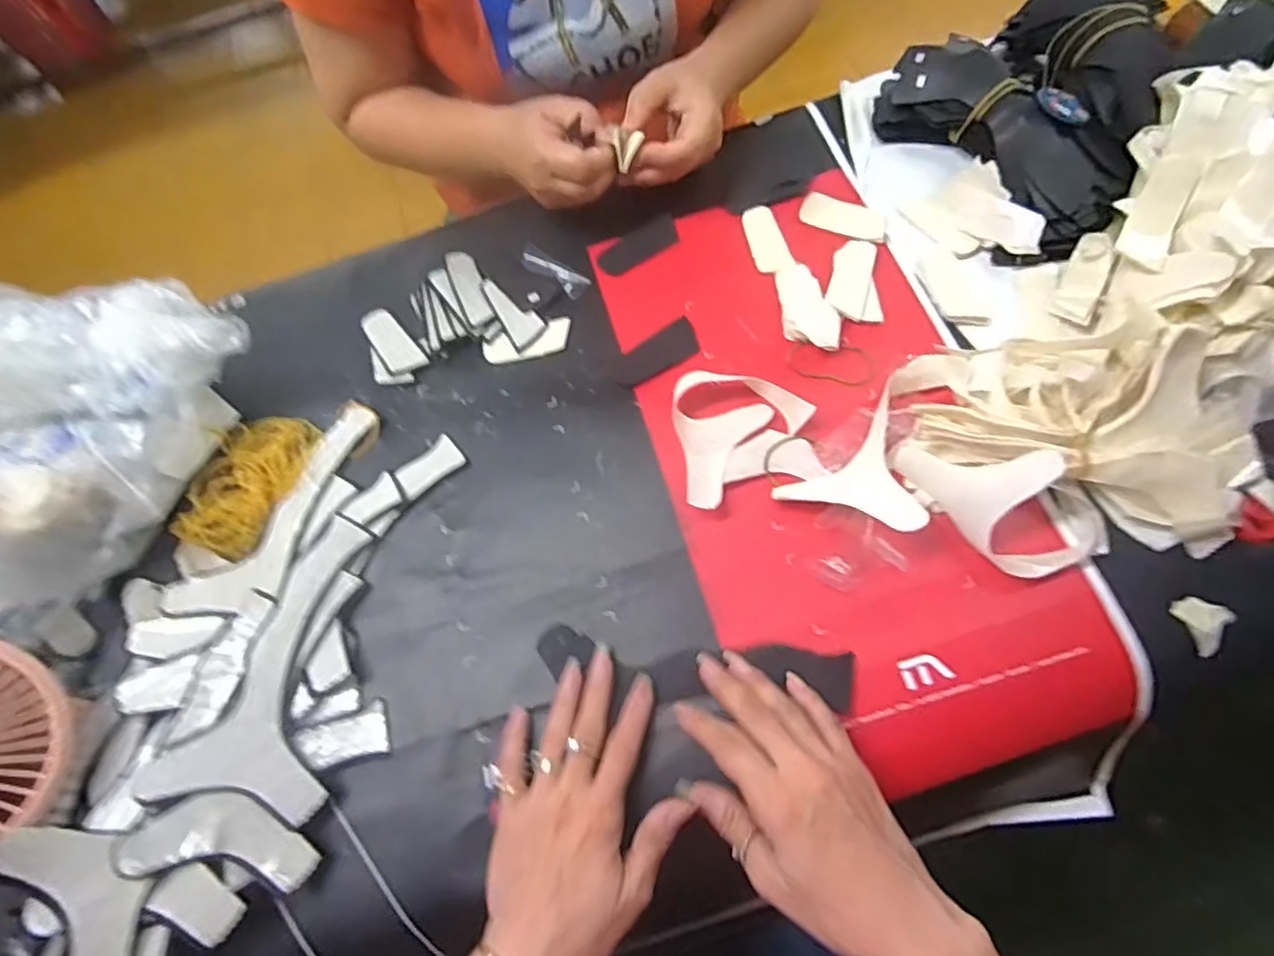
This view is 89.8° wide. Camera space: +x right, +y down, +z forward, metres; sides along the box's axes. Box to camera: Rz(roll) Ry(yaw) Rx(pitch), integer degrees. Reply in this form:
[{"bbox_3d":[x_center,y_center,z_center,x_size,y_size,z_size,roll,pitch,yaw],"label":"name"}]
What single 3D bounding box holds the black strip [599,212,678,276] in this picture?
[{"bbox_3d":[0.001,-0.194,0.536,0.073,0.004,0.033,-33,65,-8],"label":"black strip"}]

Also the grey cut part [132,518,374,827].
[{"bbox_3d":[-0.208,0.120,0.410,0.091,0.010,0.186,25,61,-2],"label":"grey cut part"}]

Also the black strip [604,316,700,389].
[{"bbox_3d":[0.014,-0.094,0.493,0.074,0.005,0.033,-35,68,-7],"label":"black strip"}]

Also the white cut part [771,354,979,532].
[{"bbox_3d":[0.162,-0.034,0.425,0.088,0.037,0.142,25,73,16],"label":"white cut part"}]

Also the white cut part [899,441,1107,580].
[{"bbox_3d":[0.225,0.016,0.385,0.122,0.055,0.070,14,67,8],"label":"white cut part"}]

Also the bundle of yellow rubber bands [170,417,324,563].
[{"bbox_3d":[-0.288,0.001,0.476,0.066,0.022,0.112,16,71,13],"label":"bundle of yellow rubber bands"}]

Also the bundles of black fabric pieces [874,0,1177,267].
[{"bbox_3d":[0.312,-0.284,0.485,0.176,0.083,0.204,-26,67,-3],"label":"bundles of black fabric pieces"}]

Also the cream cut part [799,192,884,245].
[{"bbox_3d":[0.164,-0.206,0.509,0.067,0.010,0.029,20,72,14],"label":"cream cut part"}]

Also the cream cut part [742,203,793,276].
[{"bbox_3d":[0.104,-0.193,0.517,0.026,0.004,0.069,-14,67,2],"label":"cream cut part"}]

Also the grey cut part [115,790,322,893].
[{"bbox_3d":[-0.230,0.203,0.361,0.096,0.012,0.042,19,66,-14],"label":"grey cut part"}]

